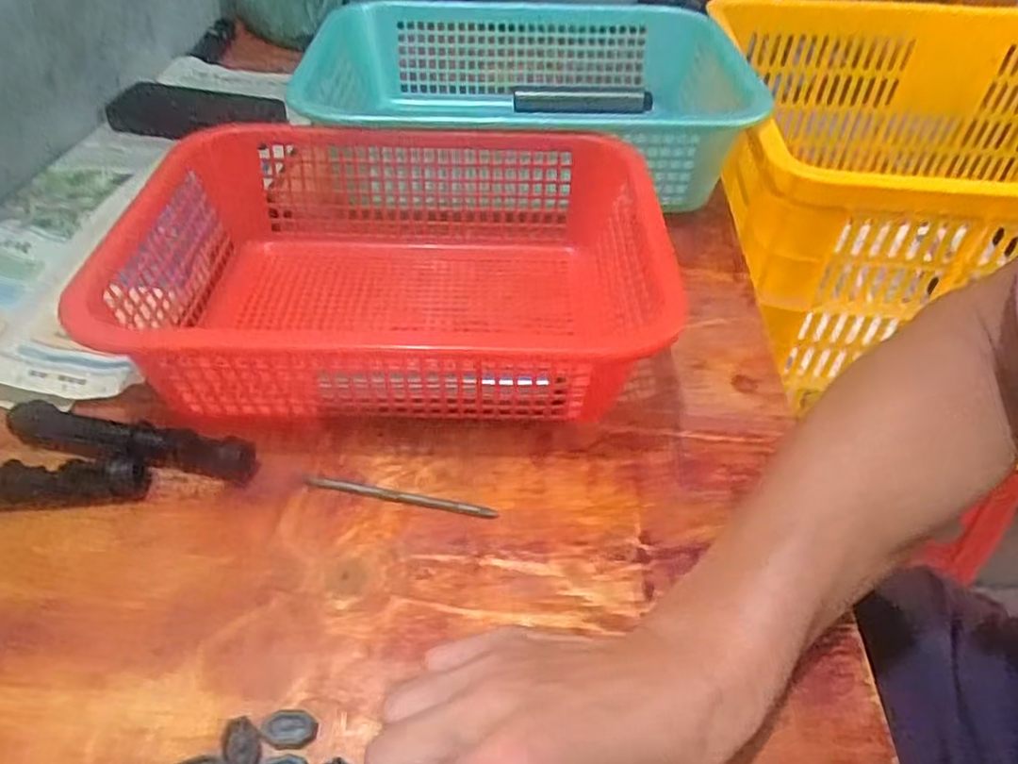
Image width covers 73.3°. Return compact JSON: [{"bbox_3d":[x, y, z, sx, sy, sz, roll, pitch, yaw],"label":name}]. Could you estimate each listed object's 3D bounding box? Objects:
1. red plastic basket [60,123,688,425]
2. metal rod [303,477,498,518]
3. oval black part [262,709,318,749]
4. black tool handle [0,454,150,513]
[{"bbox_3d":[-0.076,-0.071,0.464,0.334,0.096,0.247,1,44,0],"label":"red plastic basket"},{"bbox_3d":[-0.062,0.065,0.387,0.111,0.004,0.010,8,45,7],"label":"metal rod"},{"bbox_3d":[-0.095,0.150,0.295,0.022,0.005,0.015,0,44,-2],"label":"oval black part"},{"bbox_3d":[-0.275,0.055,0.372,0.145,0.028,0.020,-4,45,-6],"label":"black tool handle"}]

